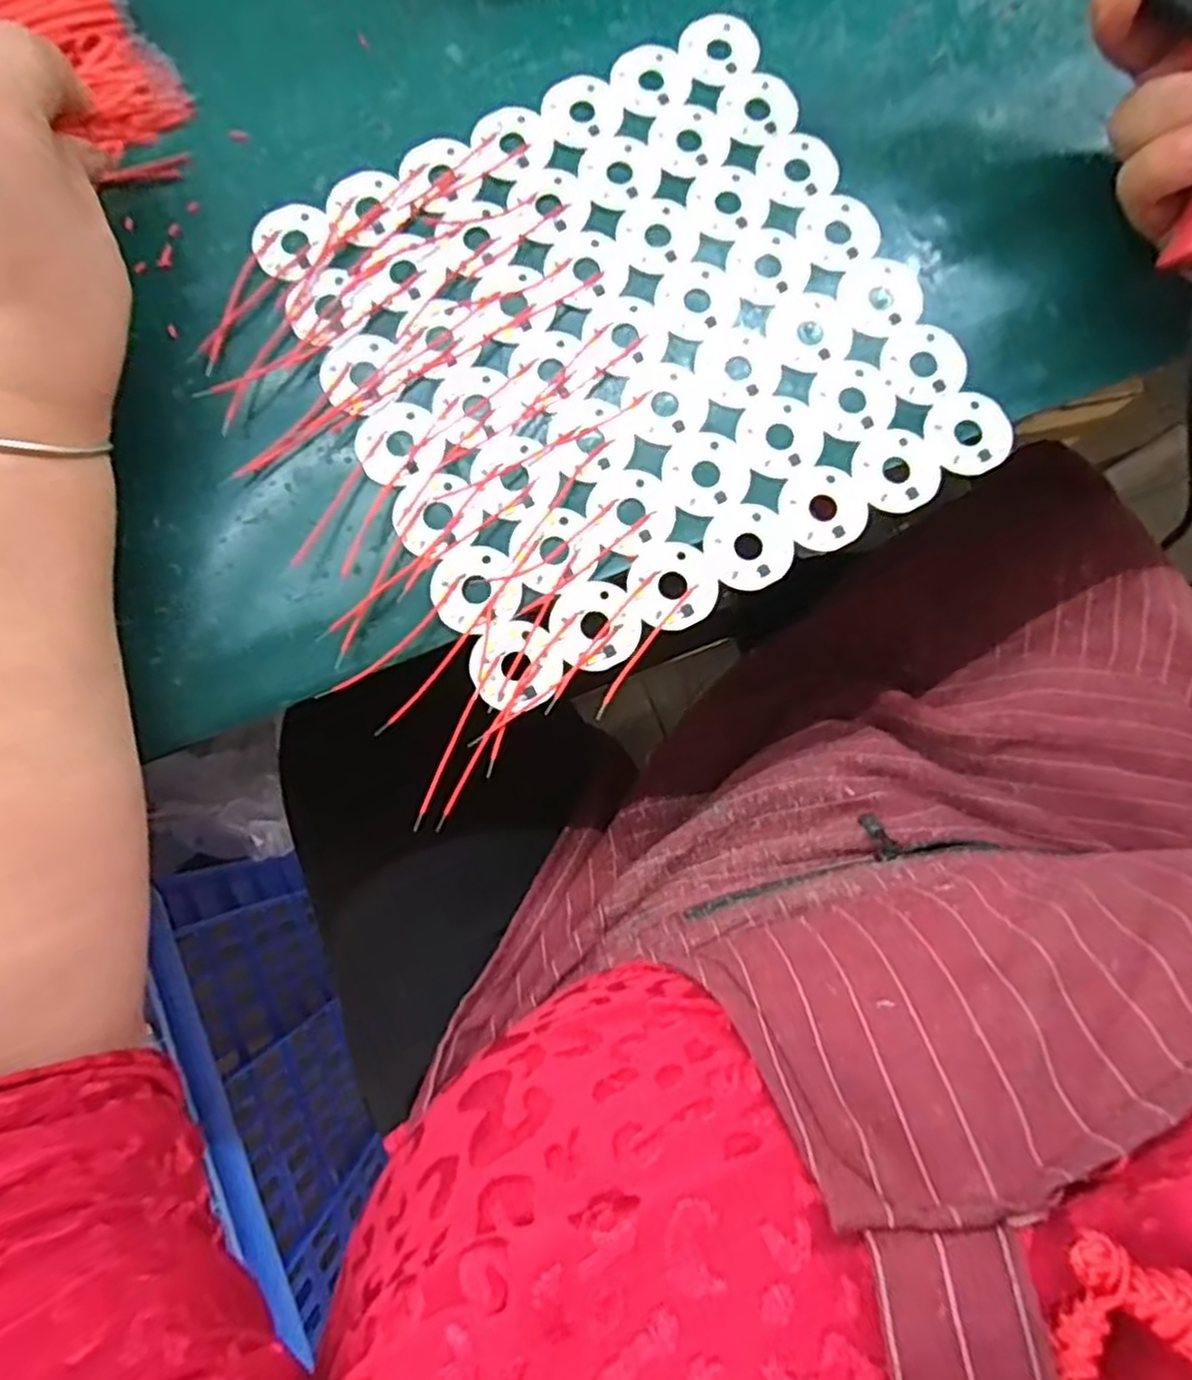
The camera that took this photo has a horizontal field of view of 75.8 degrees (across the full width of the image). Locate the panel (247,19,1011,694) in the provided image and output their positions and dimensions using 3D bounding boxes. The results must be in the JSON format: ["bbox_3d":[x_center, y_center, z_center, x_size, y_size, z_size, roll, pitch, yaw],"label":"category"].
[{"bbox_3d":[0.011,-0.130,0.282,0.207,0.004,0.206,-28,82,-6],"label":"panel"}]

